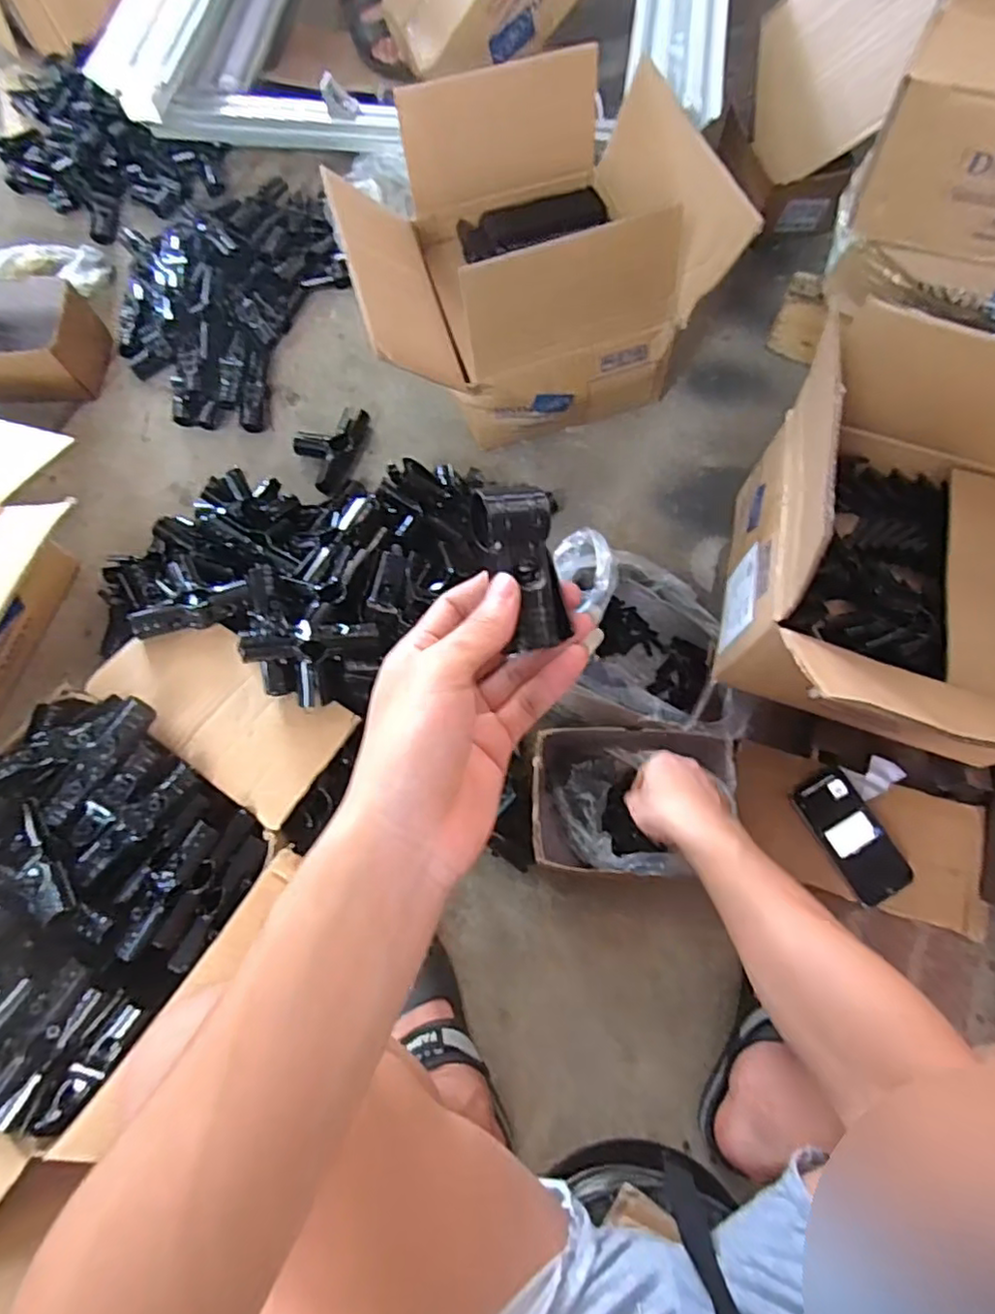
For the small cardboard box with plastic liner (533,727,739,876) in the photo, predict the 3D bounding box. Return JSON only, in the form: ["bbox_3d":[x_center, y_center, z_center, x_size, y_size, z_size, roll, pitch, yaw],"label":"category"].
[{"bbox_3d":[0.139,0.158,0.706,0.203,0.103,0.147,2,70,1],"label":"small cardboard box with plastic liner"}]

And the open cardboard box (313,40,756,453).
[{"bbox_3d":[0.027,-0.526,0.866,0.440,0.242,0.376,-17,71,-6],"label":"open cardboard box"}]

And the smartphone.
[{"bbox_3d":[0.398,0.198,0.717,0.077,0.010,0.146,-29,73,-10],"label":"smartphone"}]

